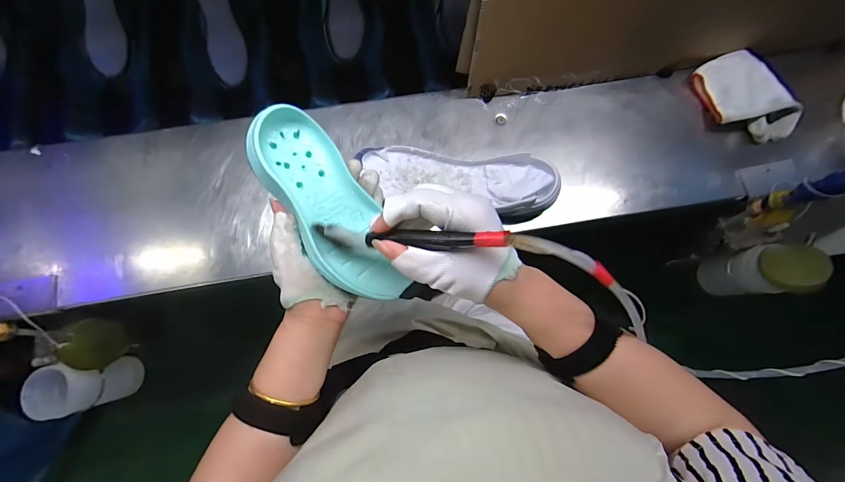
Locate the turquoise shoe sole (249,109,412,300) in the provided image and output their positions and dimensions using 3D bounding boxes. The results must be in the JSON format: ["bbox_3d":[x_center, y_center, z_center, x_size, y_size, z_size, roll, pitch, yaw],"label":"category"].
[{"bbox_3d":[-0.083,-0.029,0.318,0.067,0.031,0.192,-32,95,-8],"label":"turquoise shoe sole"}]

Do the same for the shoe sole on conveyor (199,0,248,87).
[{"bbox_3d":[-0.316,-0.336,0.568,0.052,0.012,0.162,-8,109,-3],"label":"shoe sole on conveyor"}]

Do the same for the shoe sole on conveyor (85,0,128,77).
[{"bbox_3d":[-0.499,-0.348,0.563,0.046,0.009,0.162,-5,102,-30],"label":"shoe sole on conveyor"}]

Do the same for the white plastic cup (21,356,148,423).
[{"bbox_3d":[-0.506,0.216,0.544,0.079,0.131,0.068,-5,78,-3],"label":"white plastic cup"}]

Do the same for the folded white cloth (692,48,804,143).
[{"bbox_3d":[0.462,-0.202,0.520,0.082,0.052,0.146,-30,81,-7],"label":"folded white cloth"}]

